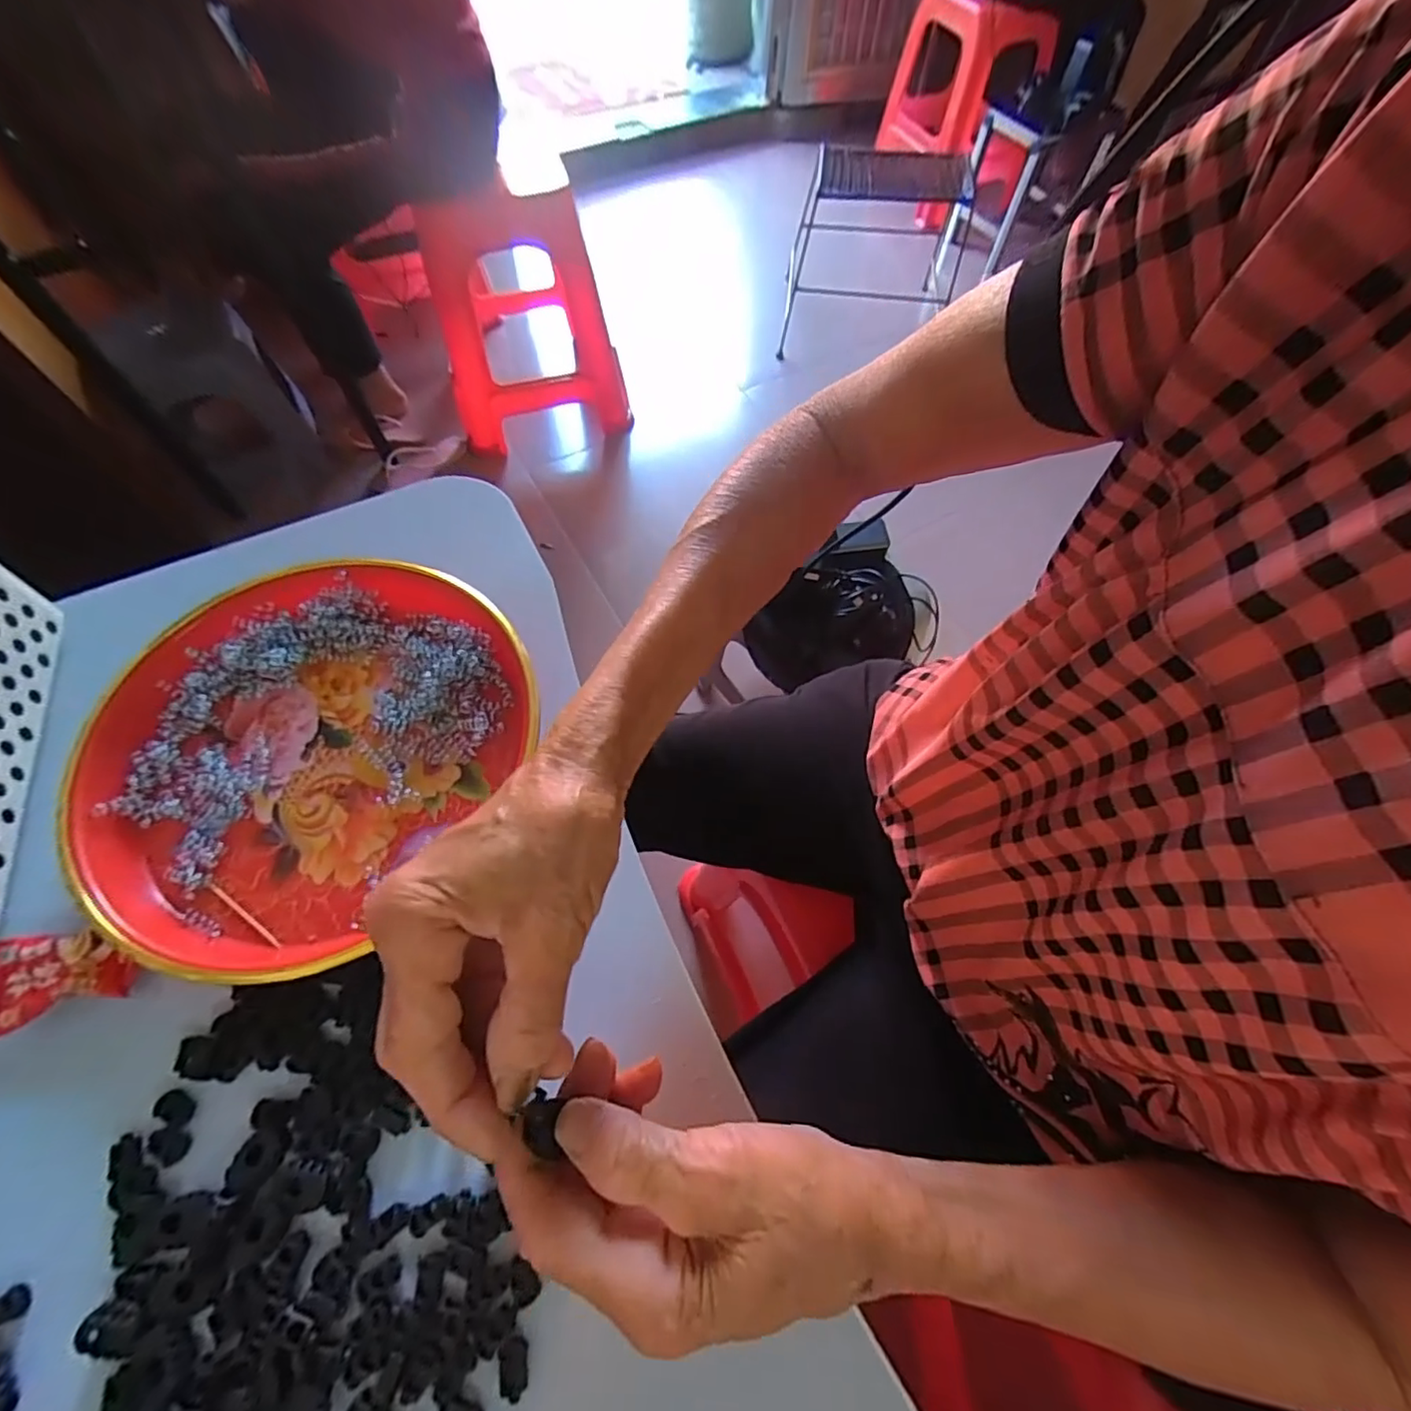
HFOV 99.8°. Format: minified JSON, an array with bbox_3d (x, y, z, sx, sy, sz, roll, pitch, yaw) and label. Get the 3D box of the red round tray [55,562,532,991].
[{"bbox_3d":[-0.209,0.016,0.312,0.189,0.029,0.214,29,66,13],"label":"red round tray"}]

